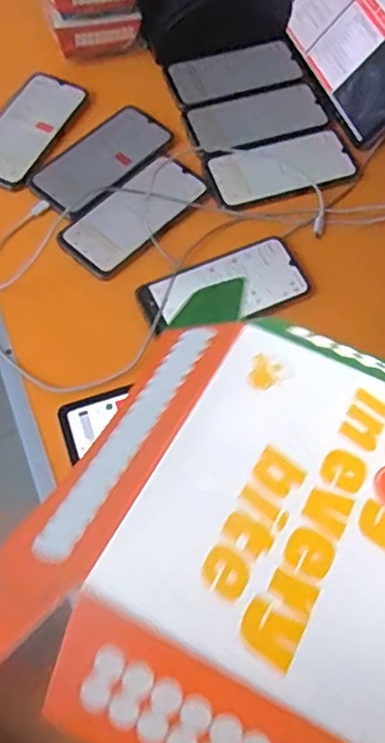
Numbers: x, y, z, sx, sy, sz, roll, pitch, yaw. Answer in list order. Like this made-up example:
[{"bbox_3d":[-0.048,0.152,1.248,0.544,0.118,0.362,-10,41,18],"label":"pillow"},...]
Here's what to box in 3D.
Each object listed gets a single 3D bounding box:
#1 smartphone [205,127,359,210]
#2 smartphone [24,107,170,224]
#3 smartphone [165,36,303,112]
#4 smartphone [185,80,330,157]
[{"bbox_3d":[0.102,-0.233,0.720,0.166,0.009,0.077,-18,66,-11],"label":"smartphone"},{"bbox_3d":[-0.101,-0.240,0.718,0.085,0.014,0.162,42,69,17],"label":"smartphone"},{"bbox_3d":[0.053,-0.370,0.781,0.161,0.010,0.086,-17,66,-10],"label":"smartphone"},{"bbox_3d":[0.076,-0.303,0.749,0.162,0.008,0.075,-18,66,-11],"label":"smartphone"}]

